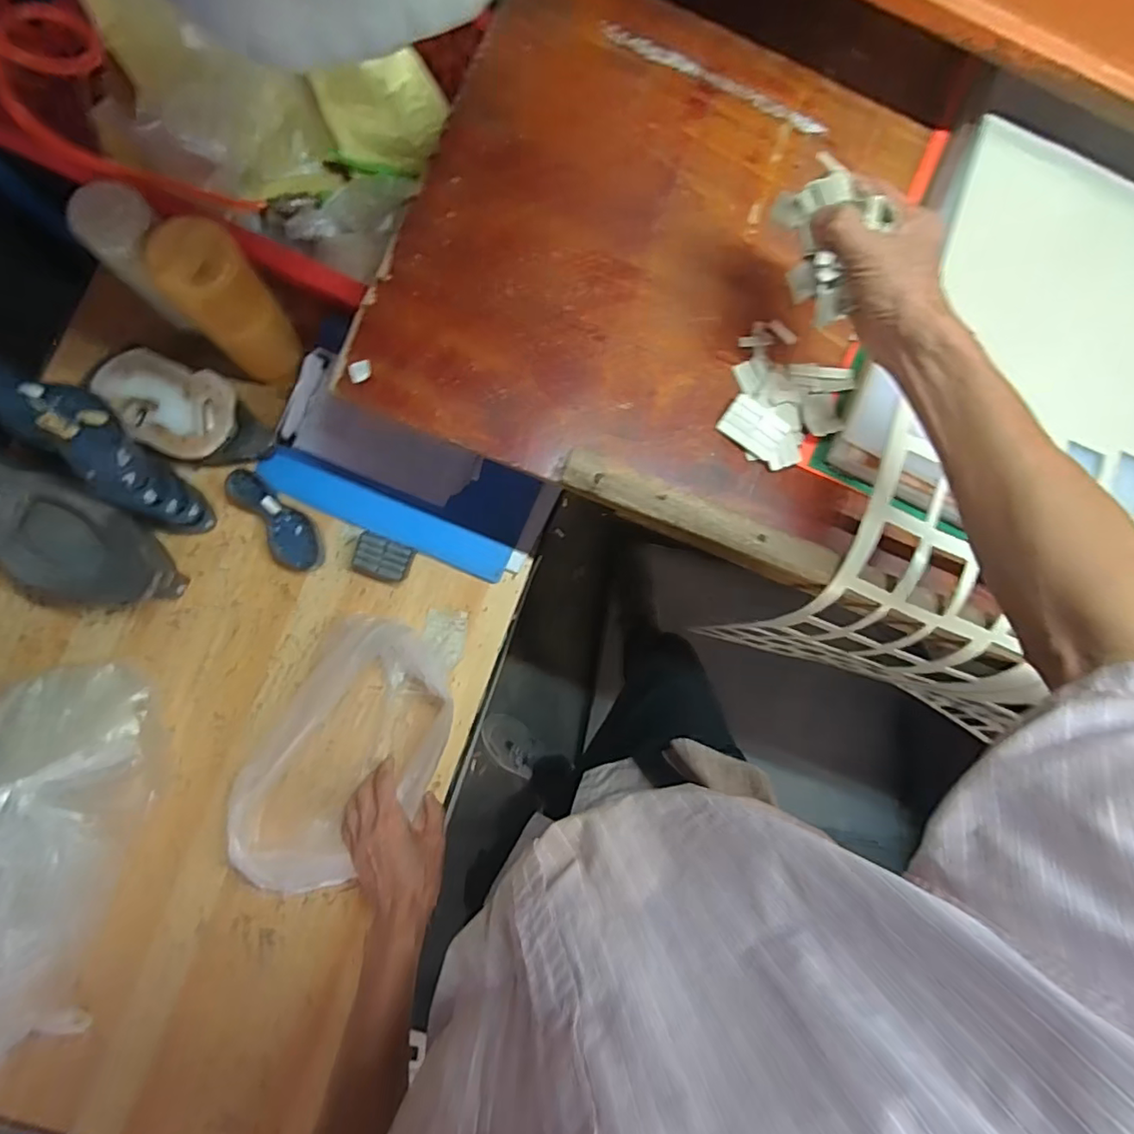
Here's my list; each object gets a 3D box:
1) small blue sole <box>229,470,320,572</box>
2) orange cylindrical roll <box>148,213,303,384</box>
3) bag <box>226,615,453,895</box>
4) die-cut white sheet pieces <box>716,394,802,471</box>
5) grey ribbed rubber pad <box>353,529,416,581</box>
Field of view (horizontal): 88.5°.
[{"bbox_3d":[-0.337,-0.055,0.675,0.056,0.018,0.129,-37,105,-8],"label":"small blue sole"},{"bbox_3d":[-0.340,-0.263,0.593,0.074,0.201,0.072,1,85,-6],"label":"orange cylindrical roll"},{"bbox_3d":[-0.239,0.209,0.648,0.173,0.077,0.297,26,83,-4],"label":"bag"},{"bbox_3d":[0.179,-0.121,0.533,0.078,0.015,0.038,38,82,-2],"label":"die-cut white sheet pieces"},{"bbox_3d":[-0.217,-0.011,0.685,0.070,0.038,0.049,22,83,-4],"label":"grey ribbed rubber pad"}]

